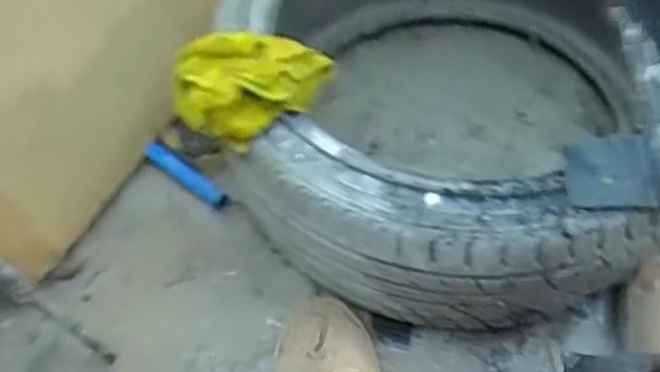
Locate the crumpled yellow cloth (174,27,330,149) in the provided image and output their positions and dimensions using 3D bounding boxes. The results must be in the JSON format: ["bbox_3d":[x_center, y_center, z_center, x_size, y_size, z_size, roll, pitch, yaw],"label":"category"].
[{"bbox_3d":[-0.083,-0.107,0.695,0.163,0.094,0.101,-5,54,-1],"label":"crumpled yellow cloth"}]

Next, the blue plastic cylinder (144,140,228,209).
[{"bbox_3d":[-0.199,-0.017,0.933,0.136,0.021,0.026,36,62,11],"label":"blue plastic cylinder"}]

